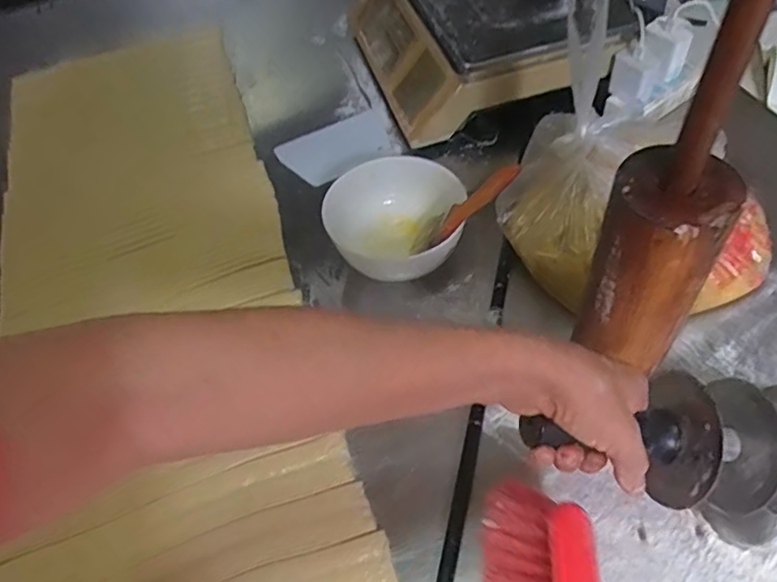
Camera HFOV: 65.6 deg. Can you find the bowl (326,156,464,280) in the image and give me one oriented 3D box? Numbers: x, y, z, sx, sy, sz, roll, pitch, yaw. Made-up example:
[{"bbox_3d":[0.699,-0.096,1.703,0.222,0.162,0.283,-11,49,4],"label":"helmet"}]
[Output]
[{"bbox_3d":[0.008,-0.074,0.658,0.139,0.069,0.141,-3,53,4],"label":"bowl"}]

